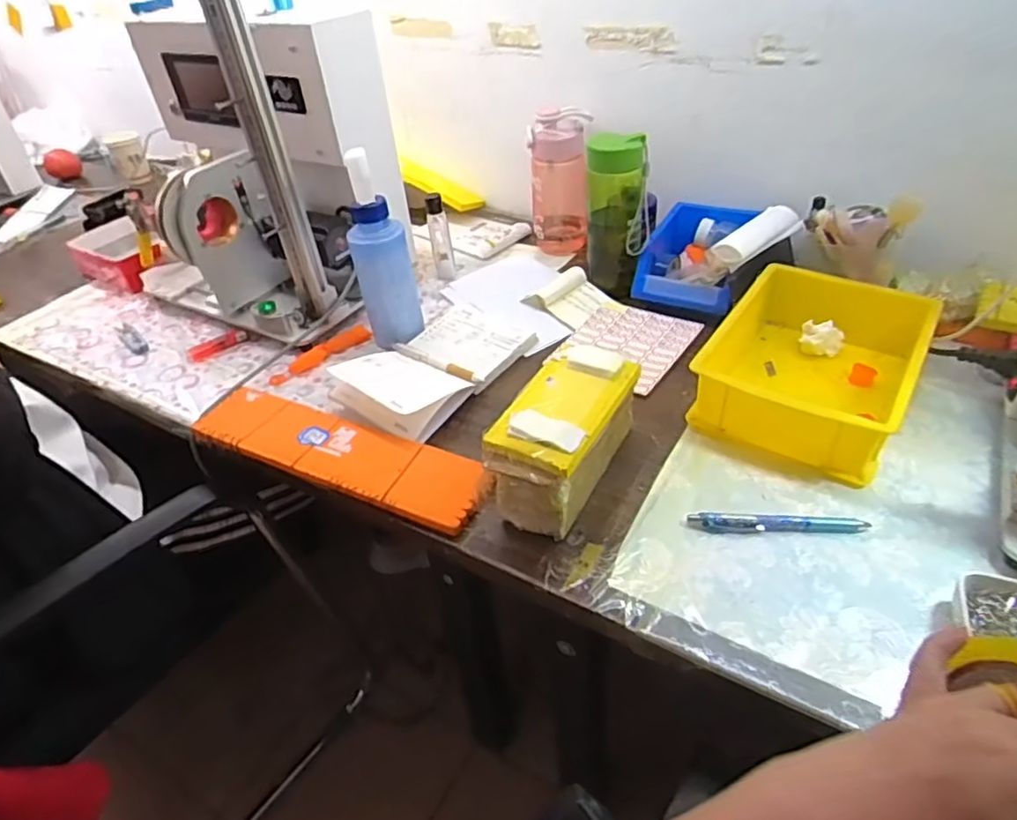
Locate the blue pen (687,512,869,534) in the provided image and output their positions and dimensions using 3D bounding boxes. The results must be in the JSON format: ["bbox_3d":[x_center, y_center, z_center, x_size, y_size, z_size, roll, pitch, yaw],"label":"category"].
[{"bbox_3d":[0.224,0.094,0.528,0.141,0.011,0.017,0,40,7],"label":"blue pen"}]

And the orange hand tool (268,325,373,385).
[{"bbox_3d":[-0.236,-0.071,0.796,0.137,0.013,0.031,-32,47,-28],"label":"orange hand tool"}]

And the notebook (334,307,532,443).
[{"bbox_3d":[-0.082,-0.063,0.734,0.139,0.046,0.230,23,48,30],"label":"notebook"}]

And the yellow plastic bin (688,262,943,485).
[{"bbox_3d":[0.304,-0.047,0.635,0.179,0.083,0.216,22,47,29],"label":"yellow plastic bin"}]

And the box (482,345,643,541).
[{"bbox_3d":[0.050,0.022,0.569,0.083,0.085,0.164,17,45,25],"label":"box"}]

